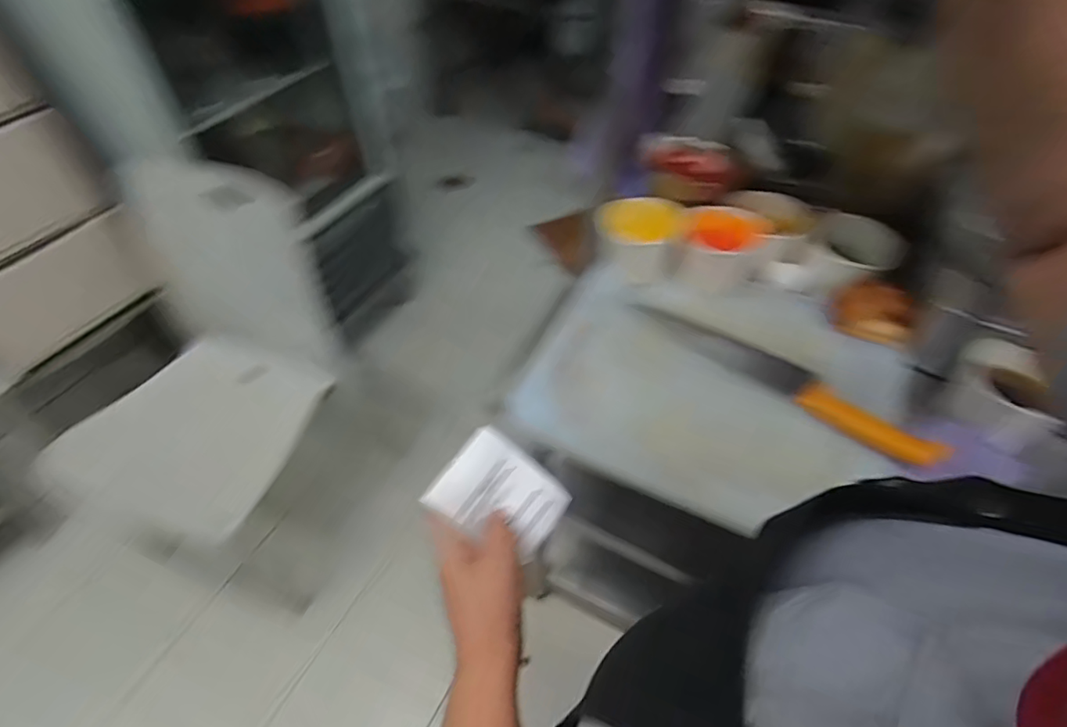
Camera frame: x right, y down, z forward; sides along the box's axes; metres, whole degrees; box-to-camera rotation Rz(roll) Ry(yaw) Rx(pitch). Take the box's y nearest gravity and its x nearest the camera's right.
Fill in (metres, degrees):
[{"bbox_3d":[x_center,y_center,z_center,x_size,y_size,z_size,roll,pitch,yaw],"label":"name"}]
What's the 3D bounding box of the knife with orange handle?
[{"bbox_3d":[0.280,0.007,0.655,0.355,0.018,0.047,35,59,27],"label":"knife with orange handle"}]

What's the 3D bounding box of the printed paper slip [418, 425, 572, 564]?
[{"bbox_3d":[-0.025,0.104,0.446,0.096,0.007,0.076,35,72,1],"label":"printed paper slip"}]

